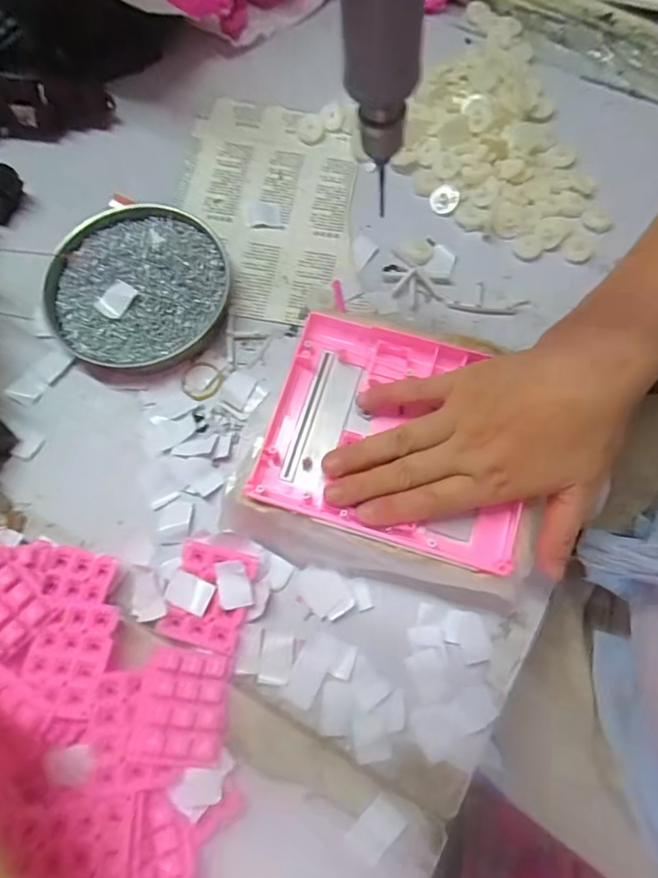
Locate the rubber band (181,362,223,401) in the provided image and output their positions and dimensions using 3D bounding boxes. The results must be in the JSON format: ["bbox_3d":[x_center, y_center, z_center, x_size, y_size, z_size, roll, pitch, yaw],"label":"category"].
[{"bbox_3d":[-0.095,-0.043,0.391,0.030,0.004,0.031,0,72,1],"label":"rubber band"}]

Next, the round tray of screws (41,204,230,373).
[{"bbox_3d":[-0.145,-0.114,0.401,0.133,0.023,0.125,0,72,1],"label":"round tray of screws"}]

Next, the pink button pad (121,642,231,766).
[{"bbox_3d":[-0.084,0.153,0.304,0.050,0.005,0.057,16,59,-16],"label":"pink button pad"}]

